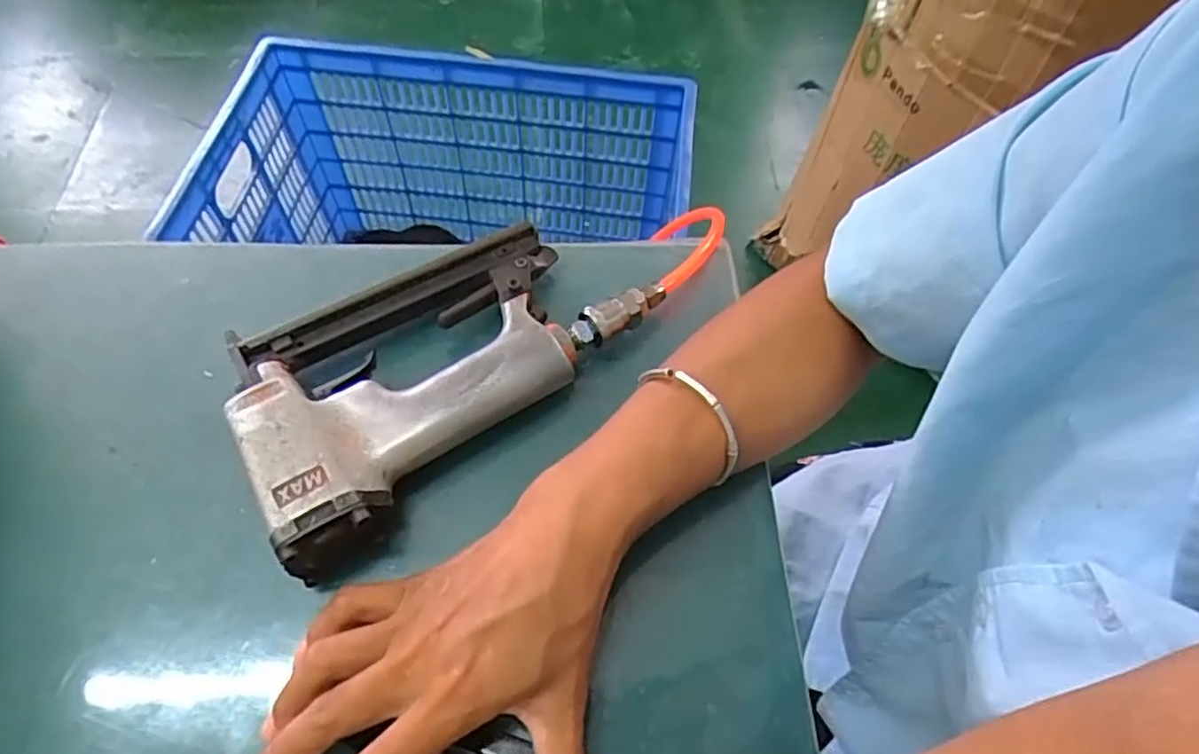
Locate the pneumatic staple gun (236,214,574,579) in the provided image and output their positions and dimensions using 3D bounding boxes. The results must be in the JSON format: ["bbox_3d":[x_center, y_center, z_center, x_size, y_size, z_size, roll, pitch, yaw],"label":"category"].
[{"bbox_3d":[-0.089,-0.001,0.355,0.190,0.046,0.121,-32,66,-21],"label":"pneumatic staple gun"}]

